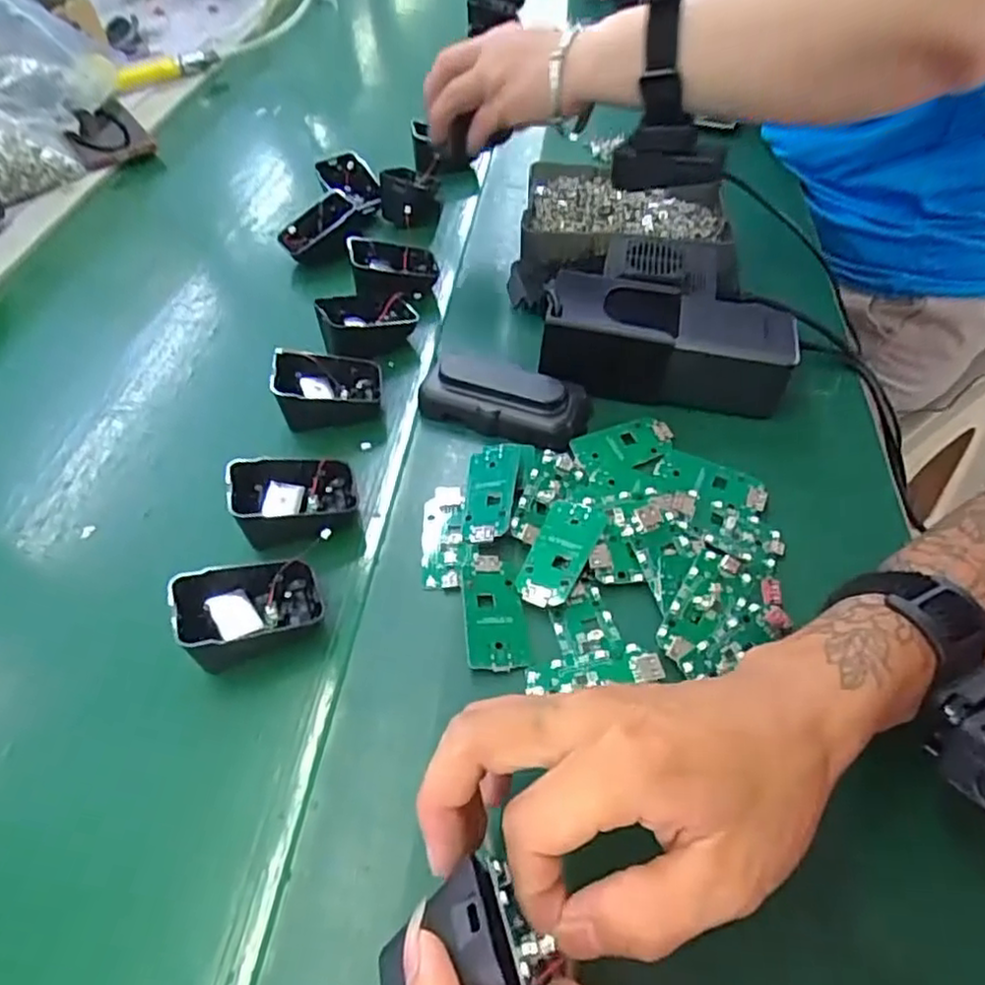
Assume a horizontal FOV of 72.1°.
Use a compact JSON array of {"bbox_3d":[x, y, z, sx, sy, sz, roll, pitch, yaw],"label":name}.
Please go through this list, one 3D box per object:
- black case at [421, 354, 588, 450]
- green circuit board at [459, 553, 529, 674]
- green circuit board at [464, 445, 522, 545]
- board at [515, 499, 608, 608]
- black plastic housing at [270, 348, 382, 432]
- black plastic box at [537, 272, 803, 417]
[{"bbox_3d":[0.006,-0.062,0.431,0.105,0.029,0.044,10,51,10],"label":"black case"},{"bbox_3d":[0.000,0.060,0.347,0.029,0.005,0.063,-7,51,-4],"label":"green circuit board"},{"bbox_3d":[-0.001,-0.001,0.390,0.029,0.009,0.067,6,51,6],"label":"green circuit board"},{"bbox_3d":[0.037,0.030,0.366,0.028,0.009,0.070,20,54,17],"label":"board"},{"bbox_3d":[-0.108,-0.067,0.452,0.065,0.046,0.043,-9,51,-6],"label":"black plastic housing"},{"bbox_3d":[0.111,-0.098,0.444,0.152,0.049,0.066,6,51,7],"label":"black plastic box"}]

